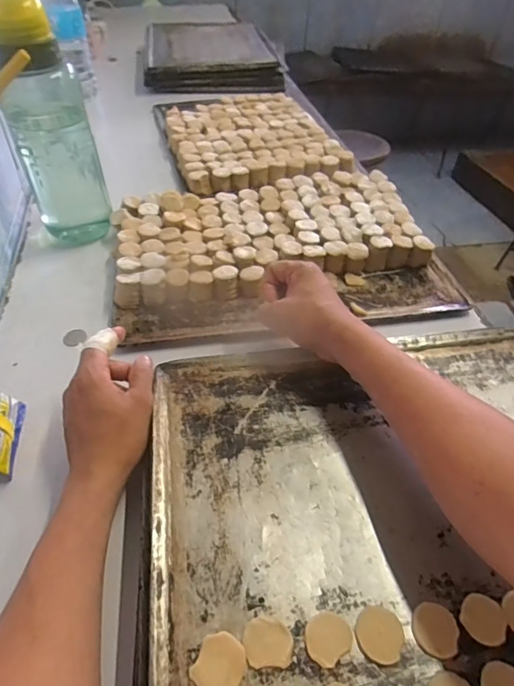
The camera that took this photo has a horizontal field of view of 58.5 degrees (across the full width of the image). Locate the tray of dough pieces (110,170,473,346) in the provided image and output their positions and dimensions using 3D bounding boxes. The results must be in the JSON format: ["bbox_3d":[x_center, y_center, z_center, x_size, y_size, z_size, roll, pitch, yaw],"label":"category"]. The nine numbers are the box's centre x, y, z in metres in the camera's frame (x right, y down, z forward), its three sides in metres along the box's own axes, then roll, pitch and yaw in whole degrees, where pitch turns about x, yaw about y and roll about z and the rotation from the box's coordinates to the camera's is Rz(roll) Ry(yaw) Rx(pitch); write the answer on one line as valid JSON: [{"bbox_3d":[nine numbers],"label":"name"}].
[{"bbox_3d":[0.026,-0.140,0.658,0.437,0.049,0.315,-7,45,-8],"label":"tray of dough pieces"}]

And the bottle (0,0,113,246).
[{"bbox_3d":[-0.270,-0.277,0.611,0.097,0.288,0.103,-9,47,-13],"label":"bottle"}]

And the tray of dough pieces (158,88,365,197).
[{"bbox_3d":[-0.008,-0.428,0.932,0.345,0.038,0.440,-11,46,-12],"label":"tray of dough pieces"}]

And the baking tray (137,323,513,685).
[{"bbox_3d":[0.154,0.140,0.380,0.479,0.051,0.349,-6,45,-7],"label":"baking tray"}]

